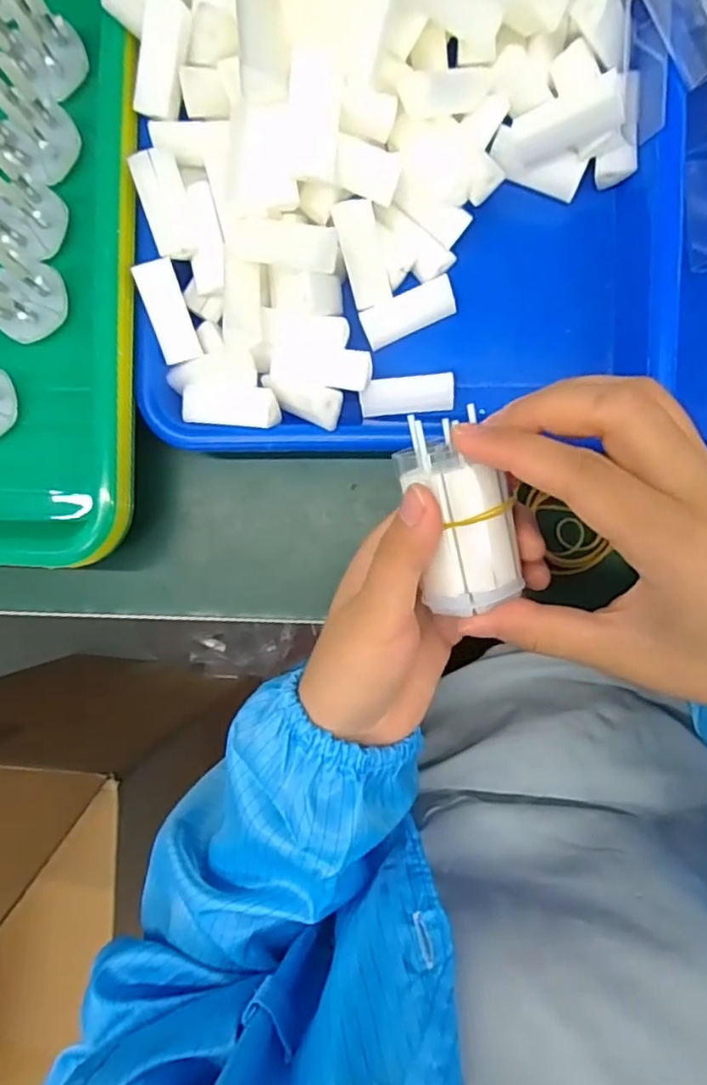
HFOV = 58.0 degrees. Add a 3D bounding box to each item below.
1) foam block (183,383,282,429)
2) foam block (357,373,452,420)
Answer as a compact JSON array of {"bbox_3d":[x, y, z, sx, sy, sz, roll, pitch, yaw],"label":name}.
[{"bbox_3d":[-0.059,-0.065,0.302,0.047,0.009,0.019,7,90,5],"label":"foam block"},{"bbox_3d":[0.026,-0.072,0.312,0.045,0.009,0.017,-5,89,5],"label":"foam block"}]

